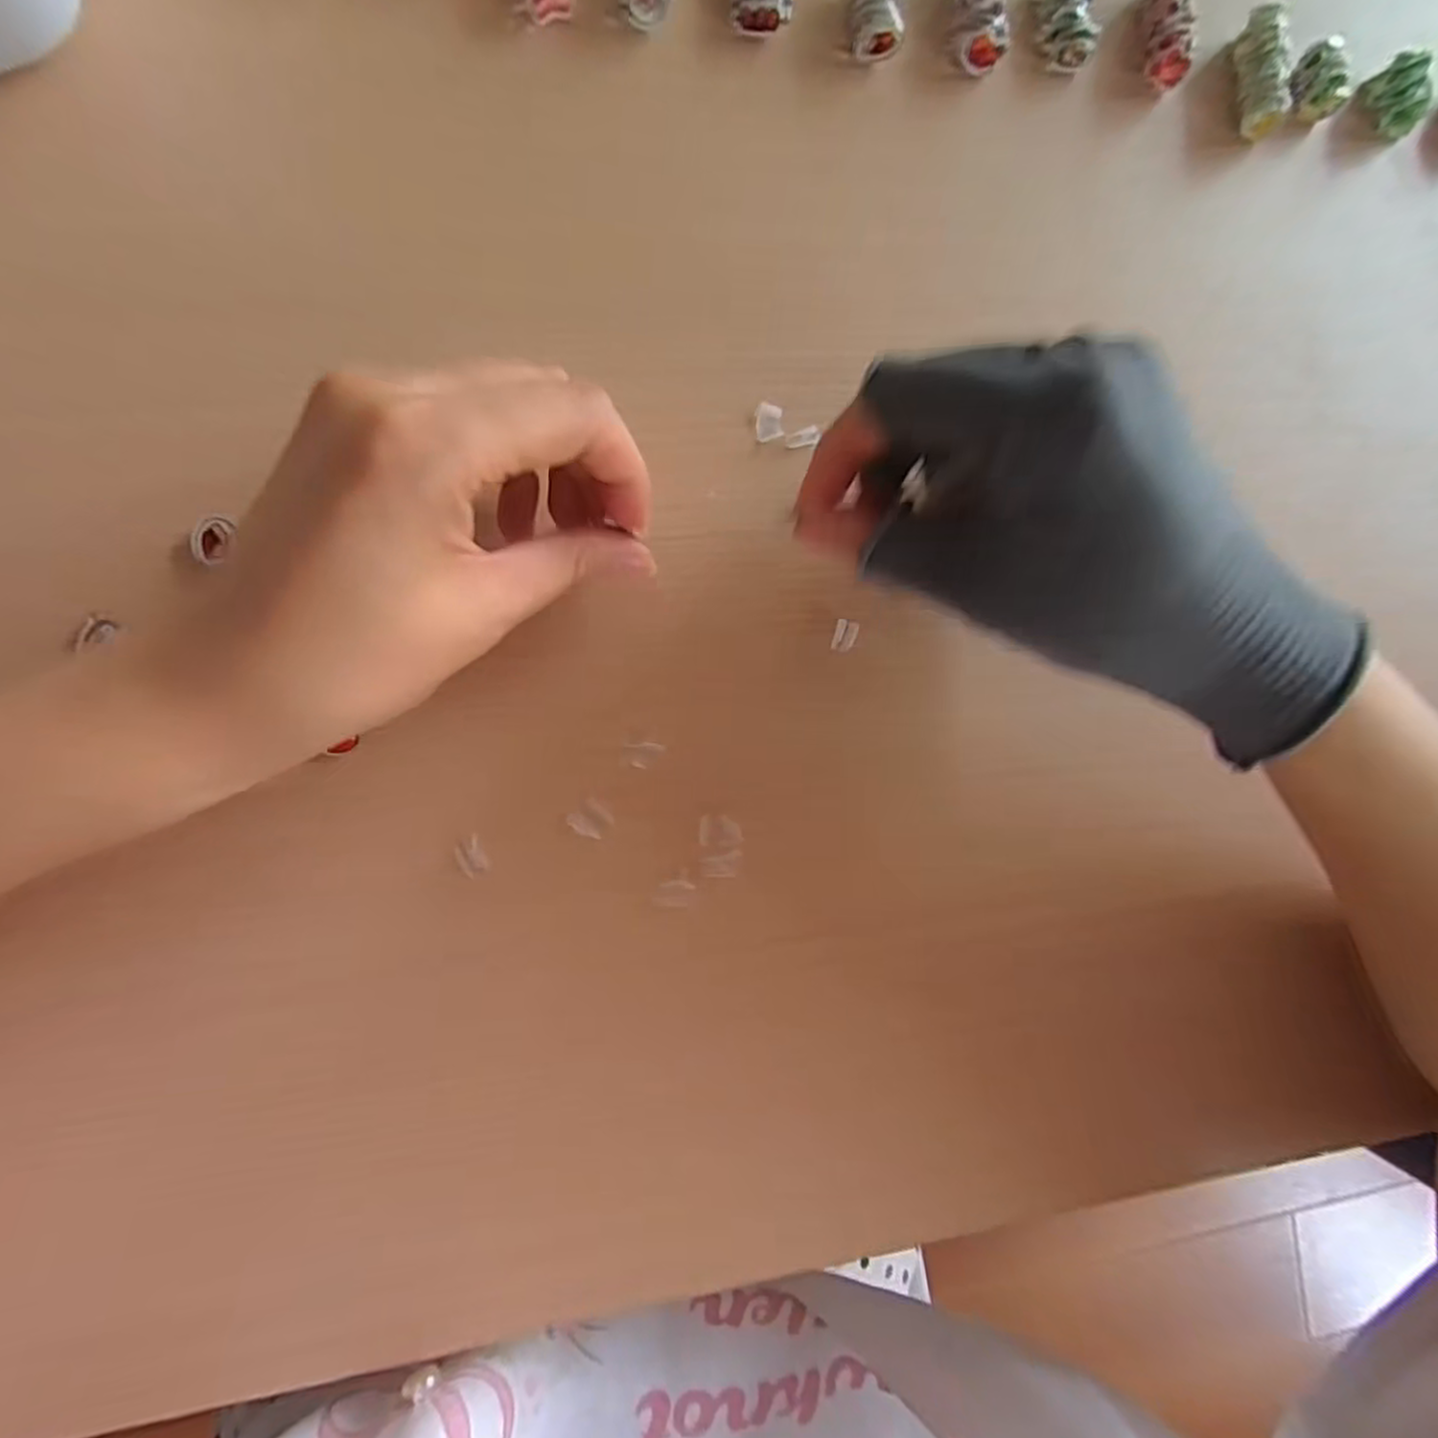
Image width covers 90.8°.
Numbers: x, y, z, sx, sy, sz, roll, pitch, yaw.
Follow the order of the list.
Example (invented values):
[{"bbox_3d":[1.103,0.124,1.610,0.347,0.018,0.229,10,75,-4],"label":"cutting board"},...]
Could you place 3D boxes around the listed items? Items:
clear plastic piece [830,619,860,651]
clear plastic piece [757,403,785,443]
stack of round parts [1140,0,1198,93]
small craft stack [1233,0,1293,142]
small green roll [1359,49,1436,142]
[{"bbox_3d":[0.043,-0.028,0.236,0.007,0.004,0.010,14,86,-9],"label":"clear plastic piece"},{"bbox_3d":[0.017,-0.100,0.238,0.009,0.004,0.013,-6,89,-9],"label":"clear plastic piece"},{"bbox_3d":[0.164,-0.253,0.260,0.014,0.016,0.034,0,88,-9],"label":"stack of round parts"},{"bbox_3d":[0.204,-0.245,0.267,0.013,0.017,0.043,-4,89,-9],"label":"small craft stack"},{"bbox_3d":[0.266,-0.245,0.278,0.015,0.015,0.029,-3,89,-9],"label":"small green roll"}]

